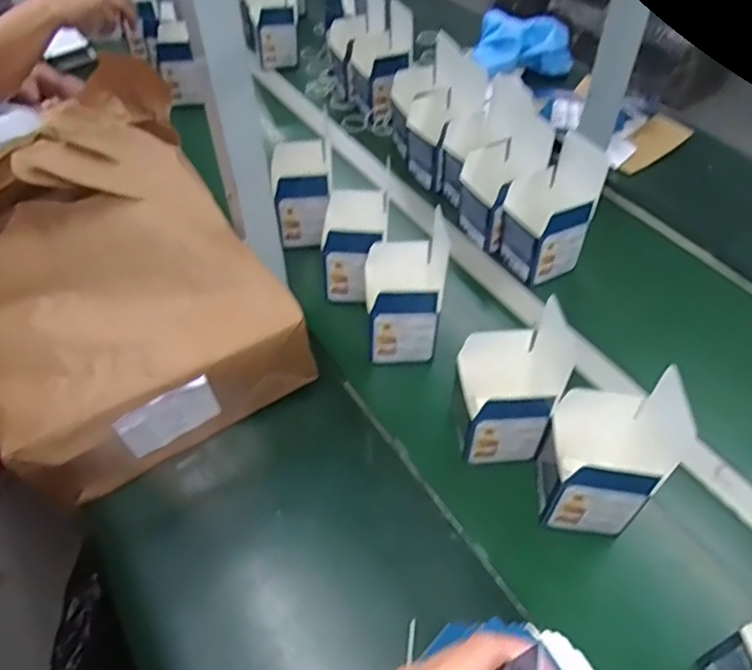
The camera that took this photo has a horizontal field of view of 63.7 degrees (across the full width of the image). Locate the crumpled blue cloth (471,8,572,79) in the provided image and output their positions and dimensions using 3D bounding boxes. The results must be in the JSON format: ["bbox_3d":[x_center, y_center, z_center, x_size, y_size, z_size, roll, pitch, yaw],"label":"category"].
[{"bbox_3d":[0.276,-0.548,1.138,0.194,0.112,0.039,-6,24,-10],"label":"crumpled blue cloth"}]

